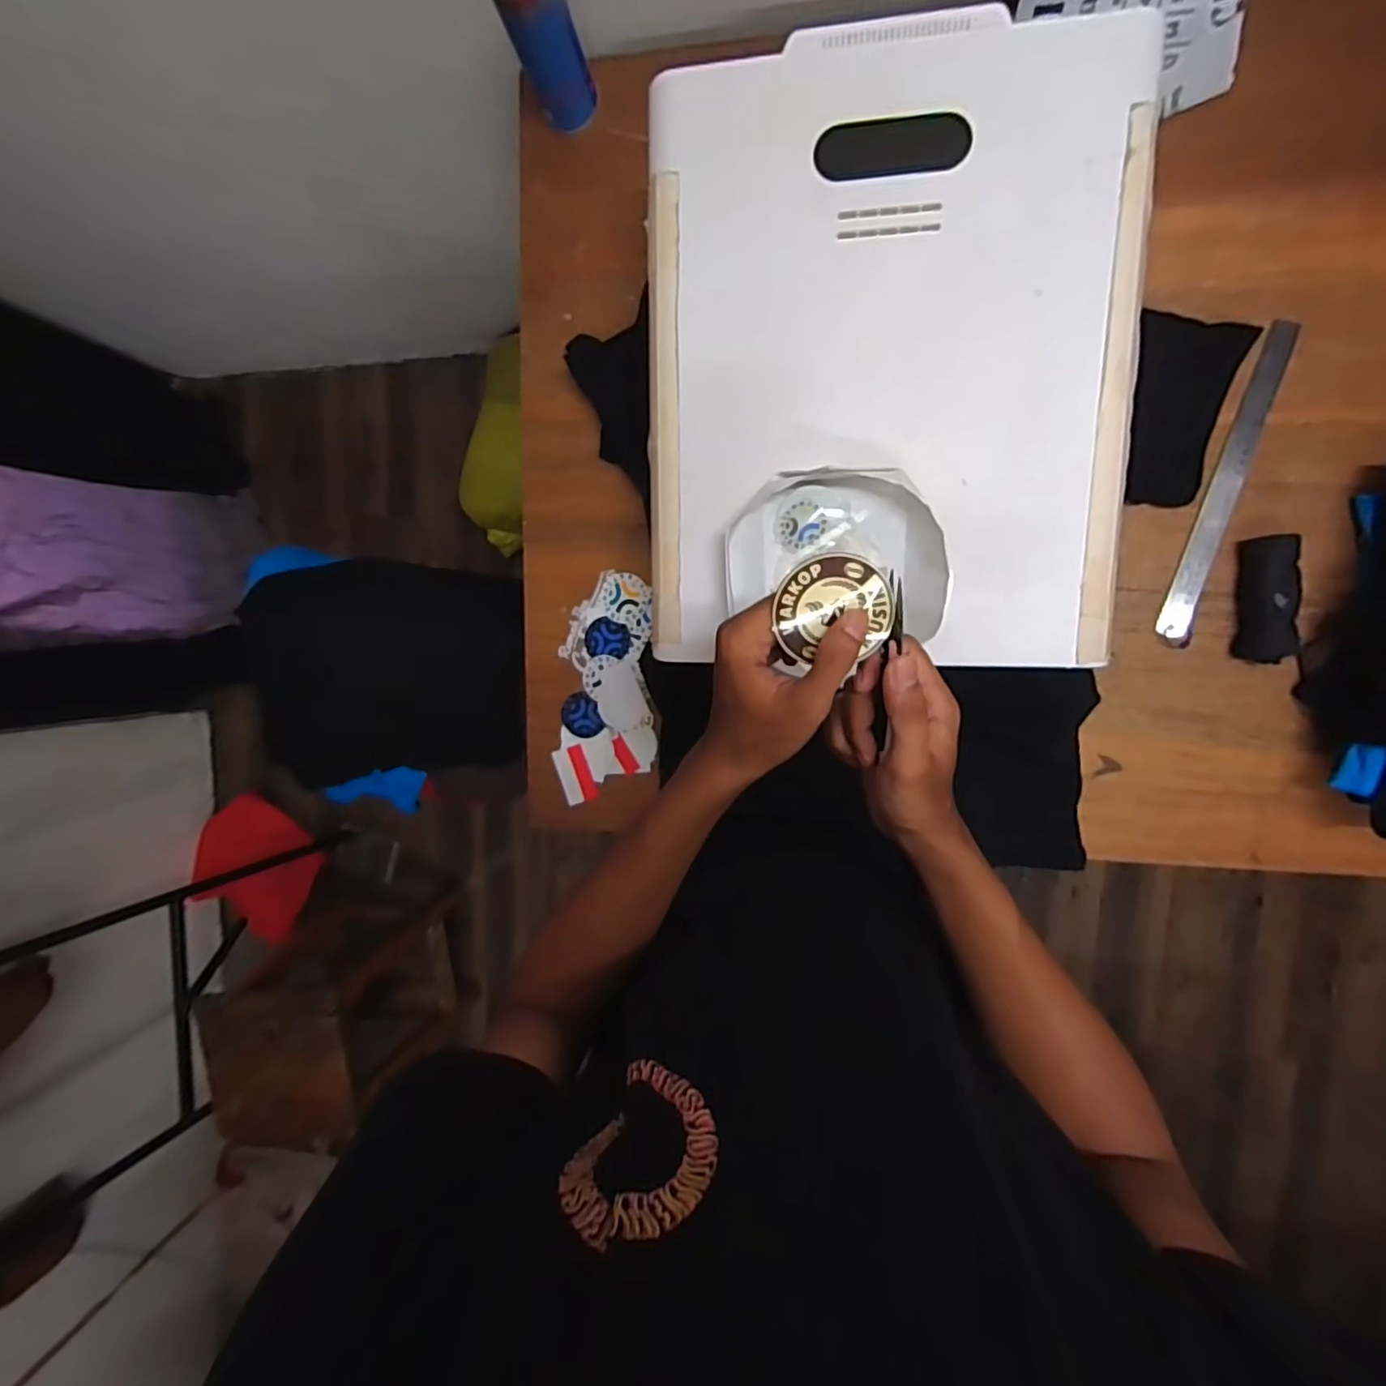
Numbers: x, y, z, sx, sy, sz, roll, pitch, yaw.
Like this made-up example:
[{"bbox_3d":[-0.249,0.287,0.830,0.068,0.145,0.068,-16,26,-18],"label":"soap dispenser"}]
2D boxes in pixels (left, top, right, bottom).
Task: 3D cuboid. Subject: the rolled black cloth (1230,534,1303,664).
[{"bbox_3d":[0.593,-0.096,0.625,0.042,0.032,0.126,-1,95,7],"label":"rolled black cloth"}]

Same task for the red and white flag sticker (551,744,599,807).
[{"bbox_3d":[-0.148,0.104,0.765,0.040,0.006,0.073,-17,93,8],"label":"red and white flag sticker"}]

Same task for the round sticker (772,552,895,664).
[{"bbox_3d":[0.081,-0.048,0.345,0.064,0.006,0.059,-1,113,5],"label":"round sticker"}]

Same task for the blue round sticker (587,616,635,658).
[{"bbox_3d":[-0.103,-0.068,0.745,0.058,0.004,0.050,0,95,7],"label":"blue round sticker"}]

